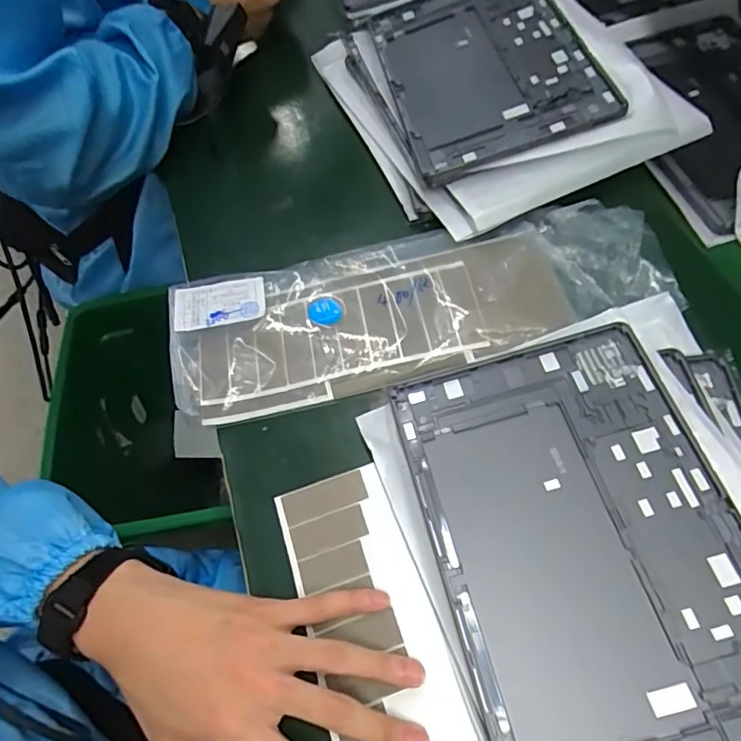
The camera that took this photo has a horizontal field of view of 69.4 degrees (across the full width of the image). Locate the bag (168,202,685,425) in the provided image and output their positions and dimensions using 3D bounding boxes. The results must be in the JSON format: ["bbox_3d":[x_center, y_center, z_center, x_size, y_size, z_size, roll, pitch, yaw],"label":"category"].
[{"bbox_3d":[0.028,-0.053,0.407,0.356,0.031,0.127,-16,63,-1],"label":"bag"}]

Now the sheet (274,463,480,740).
[{"bbox_3d":[0.005,0.163,0.307,0.074,0.007,0.217,-19,61,-3],"label":"sheet"}]

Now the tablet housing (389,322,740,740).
[{"bbox_3d":[0.124,0.098,0.302,0.168,0.008,0.252,-16,62,1],"label":"tablet housing"}]

